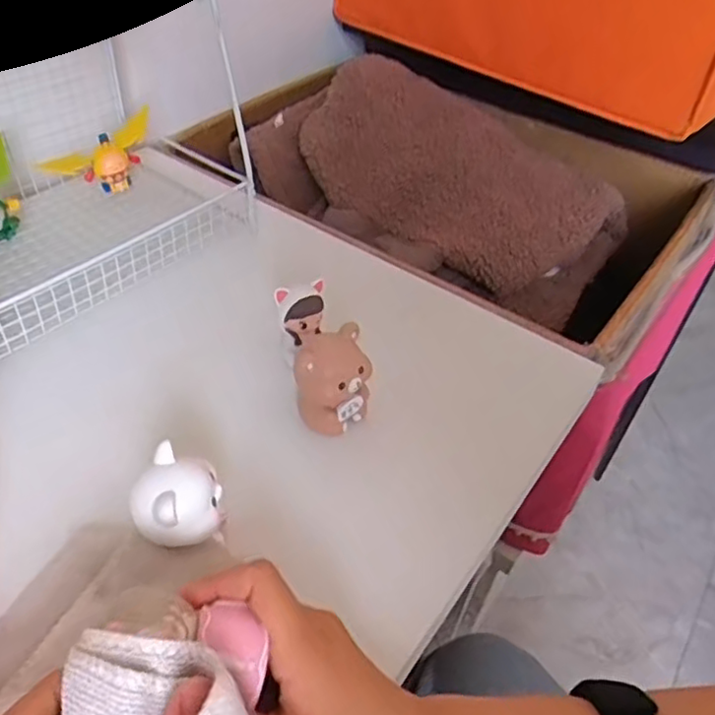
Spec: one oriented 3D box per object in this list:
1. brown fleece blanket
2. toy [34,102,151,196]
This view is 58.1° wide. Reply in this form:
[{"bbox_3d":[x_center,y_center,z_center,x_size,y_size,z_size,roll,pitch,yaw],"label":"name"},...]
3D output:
[{"bbox_3d":[0.084,-0.199,0.714,0.393,0.128,0.212,25,47,19],"label":"brown fleece blanket"},{"bbox_3d":[-0.231,-0.178,0.584,0.099,0.062,0.037,-18,49,-23],"label":"toy"}]

